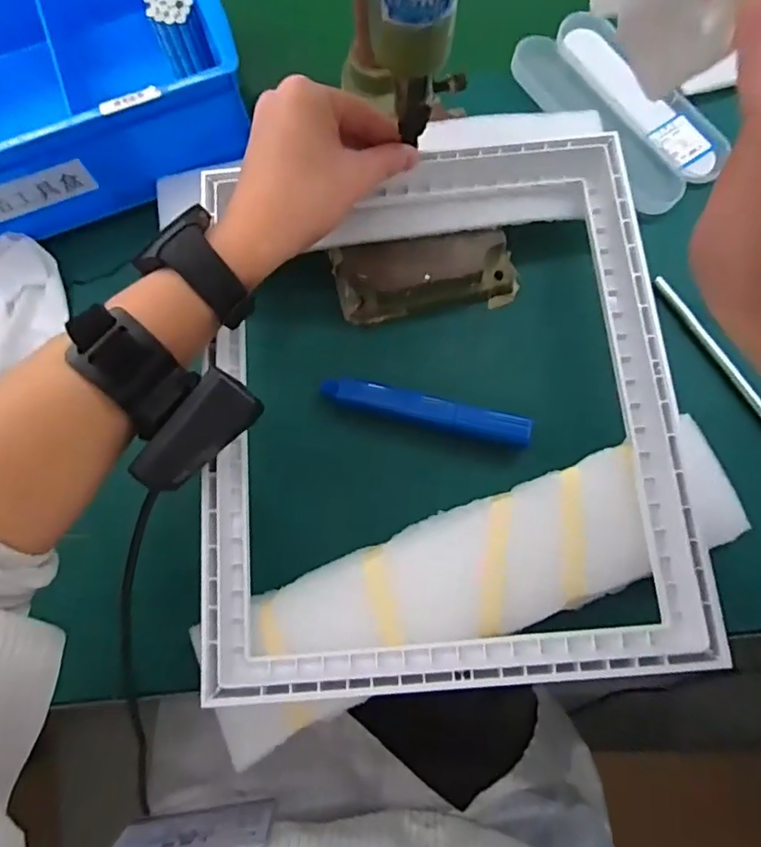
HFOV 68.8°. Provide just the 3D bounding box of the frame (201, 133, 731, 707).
[{"bbox_3d":[0.034,-0.019,0.335,0.275,0.026,0.325,-4,76,1],"label":"frame"}]

